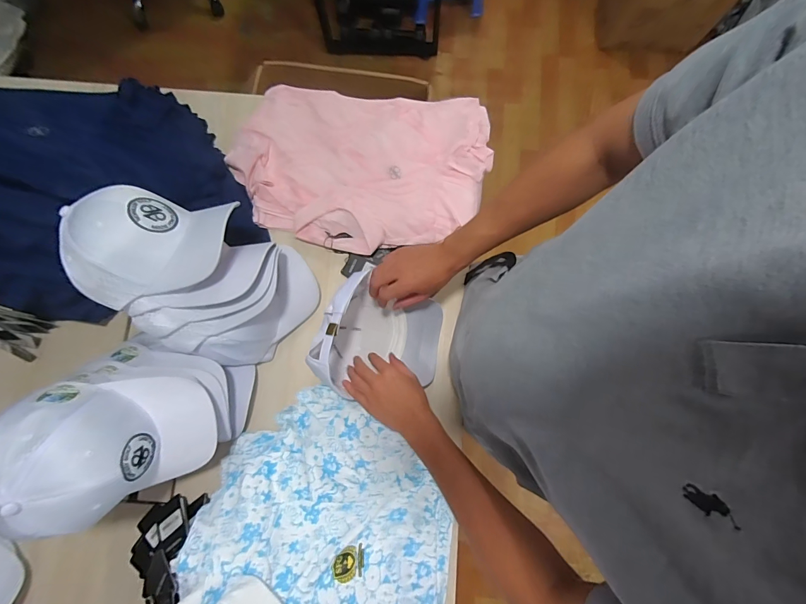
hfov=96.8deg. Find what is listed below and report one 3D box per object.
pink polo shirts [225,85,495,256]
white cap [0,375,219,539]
[{"bbox_3d":[-0.086,-0.281,0.744,0.535,0.030,0.354,4,80,0],"label":"pink polo shirts"},{"bbox_3d":[-0.411,0.193,0.498,0.140,0.250,0.176,-37,75,27],"label":"white cap"}]

